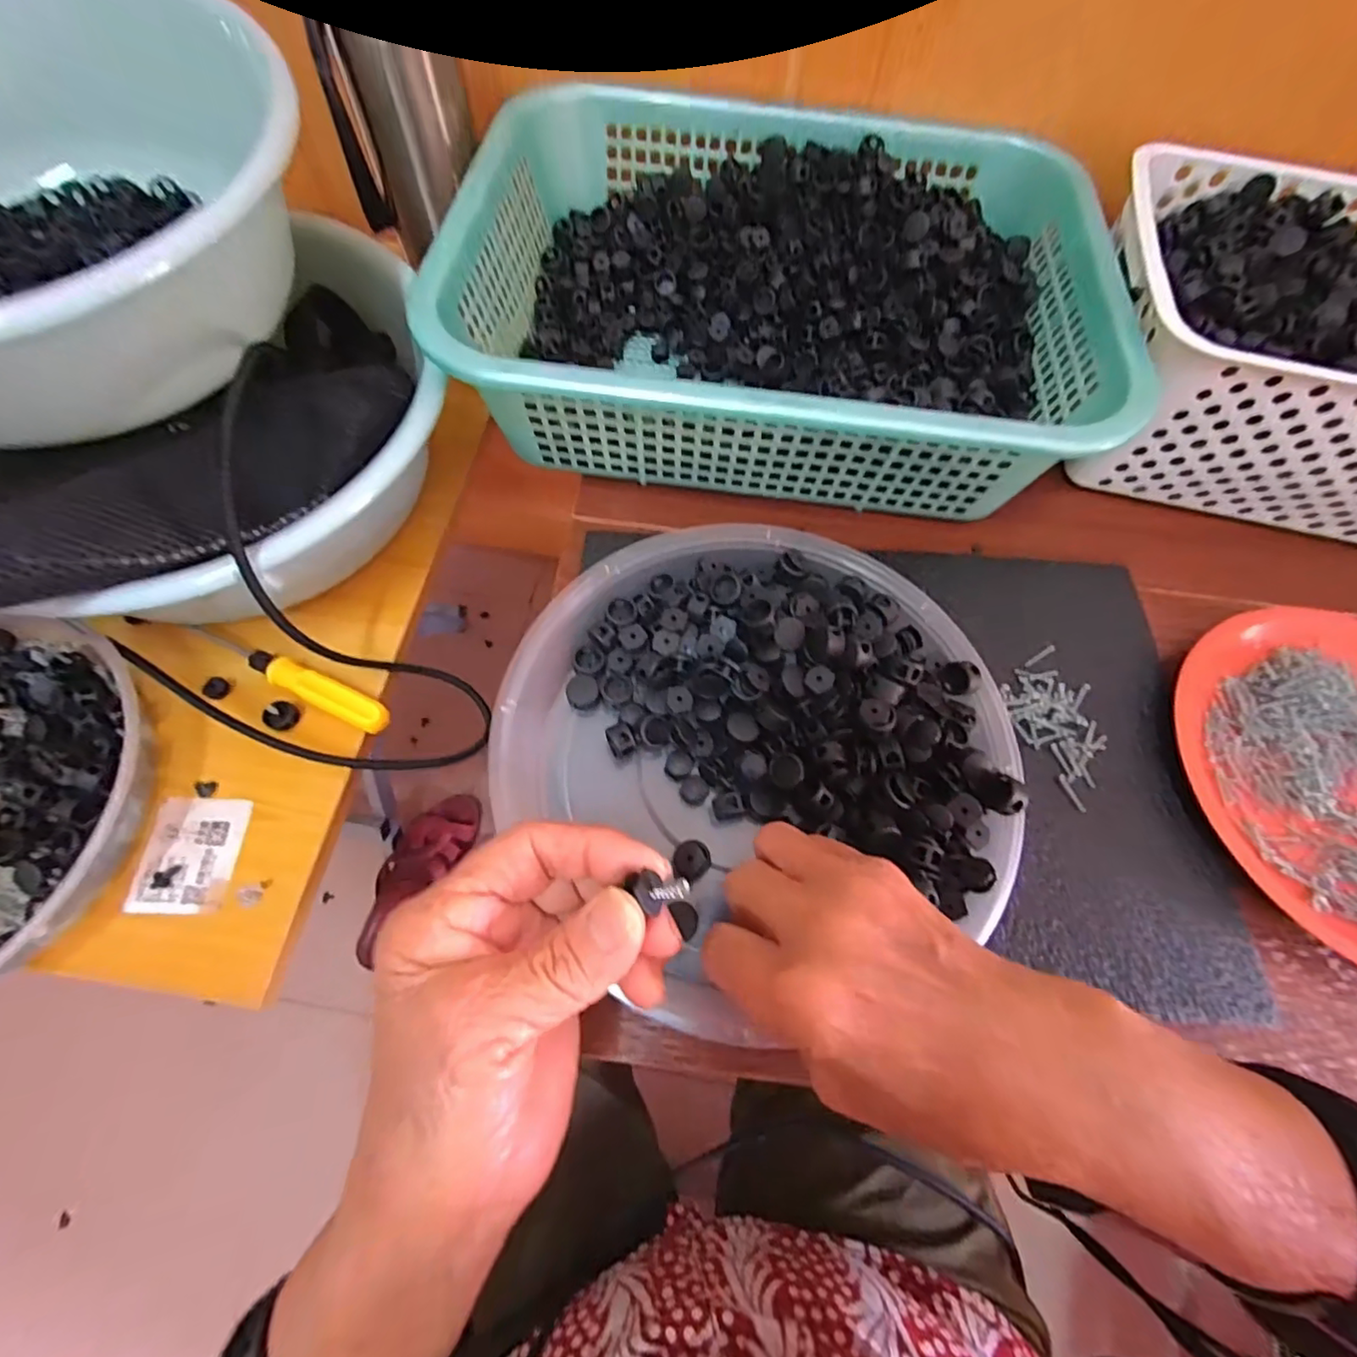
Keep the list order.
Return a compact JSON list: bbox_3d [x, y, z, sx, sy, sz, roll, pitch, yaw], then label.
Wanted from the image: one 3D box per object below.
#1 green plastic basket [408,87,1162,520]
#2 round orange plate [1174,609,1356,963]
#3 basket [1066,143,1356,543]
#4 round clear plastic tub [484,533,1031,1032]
[{"bbox_3d":[0.061,-0.252,0.388,0.373,0.095,0.288,4,67,-1],"label":"green plastic basket"},{"bbox_3d":[0.368,0.050,0.310,0.157,0.029,0.191,-12,68,-8],"label":"round orange plate"},{"bbox_3d":[0.414,-0.209,0.378,0.302,0.104,0.205,13,67,3],"label":"basket"},{"bbox_3d":[0.036,0.028,0.286,0.223,0.049,0.220,1,67,-2],"label":"round clear plastic tub"}]

